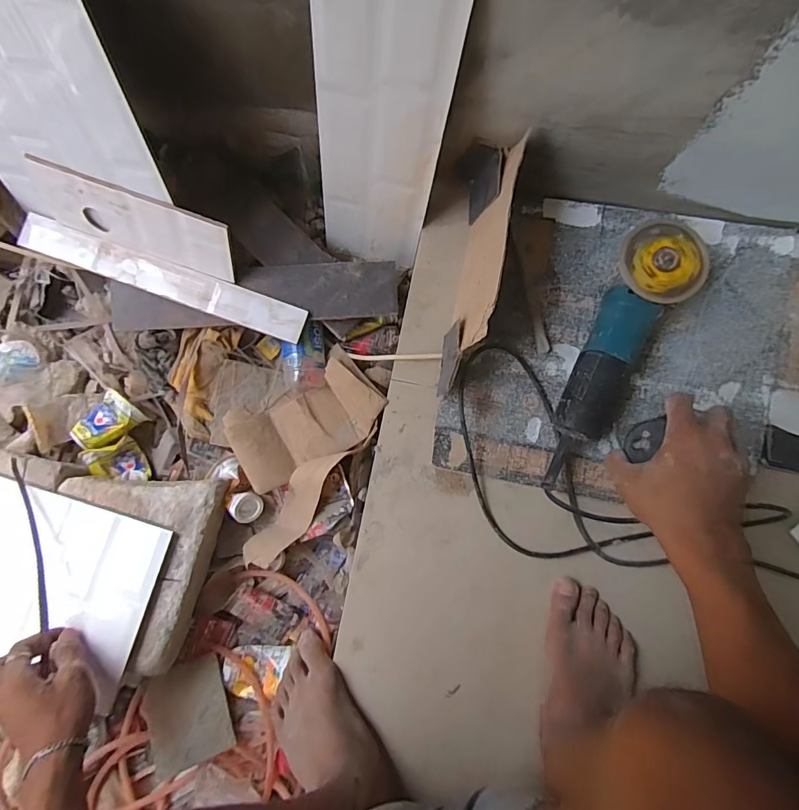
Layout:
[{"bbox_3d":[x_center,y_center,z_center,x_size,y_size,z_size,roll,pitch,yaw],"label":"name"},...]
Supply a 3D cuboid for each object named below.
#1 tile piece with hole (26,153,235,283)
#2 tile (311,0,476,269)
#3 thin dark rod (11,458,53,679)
[{"bbox_3d":[-0.341,-0.236,0.588,0.258,0.091,0.009,18,53,-3],"label":"tile piece with hole"},{"bbox_3d":[-0.024,-0.296,0.530,0.138,0.389,0.007,11,69,-3],"label":"tile"},{"bbox_3d":[-0.439,0.160,0.542,0.016,0.013,0.208,-23,77,6],"label":"thin dark rod"}]

